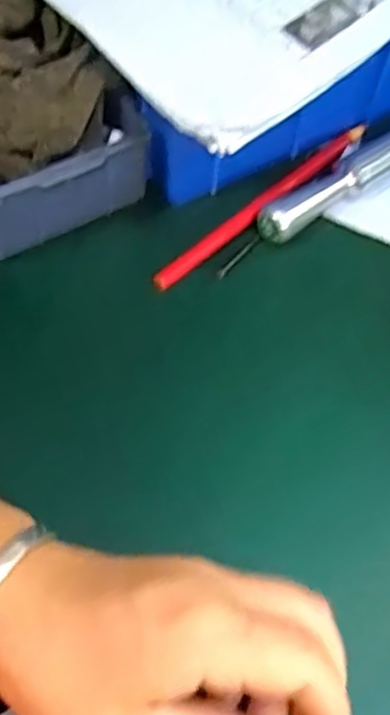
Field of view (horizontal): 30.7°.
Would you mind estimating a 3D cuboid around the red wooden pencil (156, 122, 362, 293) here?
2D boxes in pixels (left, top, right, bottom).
[{"bbox_3d":[0.041,-0.087,0.395,0.166,0.012,0.012,-40,69,-23],"label":"red wooden pencil"}]

